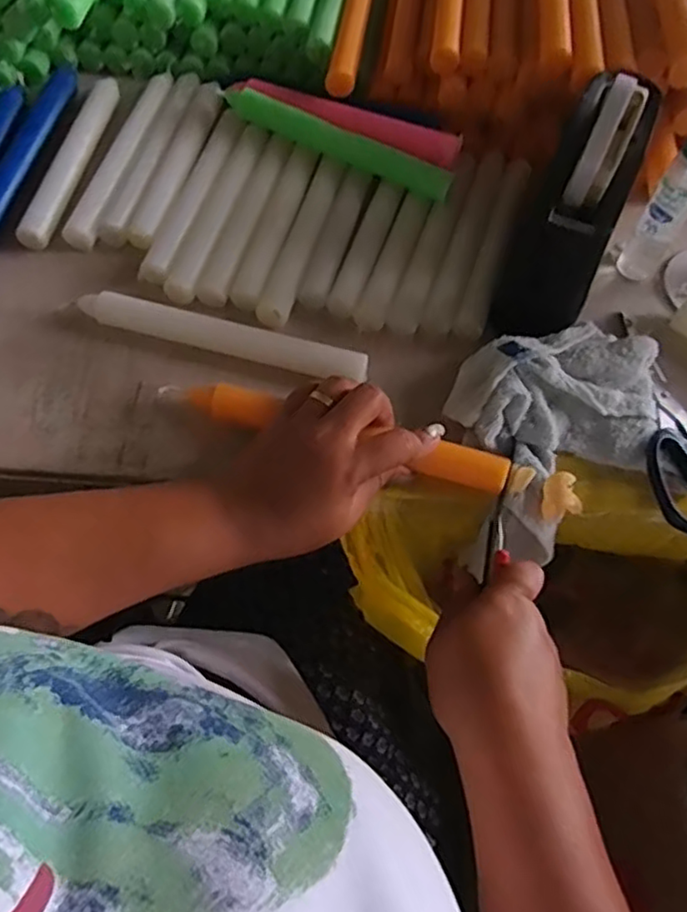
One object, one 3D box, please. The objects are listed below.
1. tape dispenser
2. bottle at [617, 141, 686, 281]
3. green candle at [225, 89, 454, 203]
[{"bbox_3d":[0.156,-0.167,0.435,0.058,0.125,0.158,22,63,11],"label":"tape dispenser"},{"bbox_3d":[0.232,-0.180,0.456,0.026,0.128,0.029,36,65,15],"label":"bottle"},{"bbox_3d":[-0.004,-0.255,0.528,0.207,0.019,0.027,30,63,12],"label":"green candle"}]

